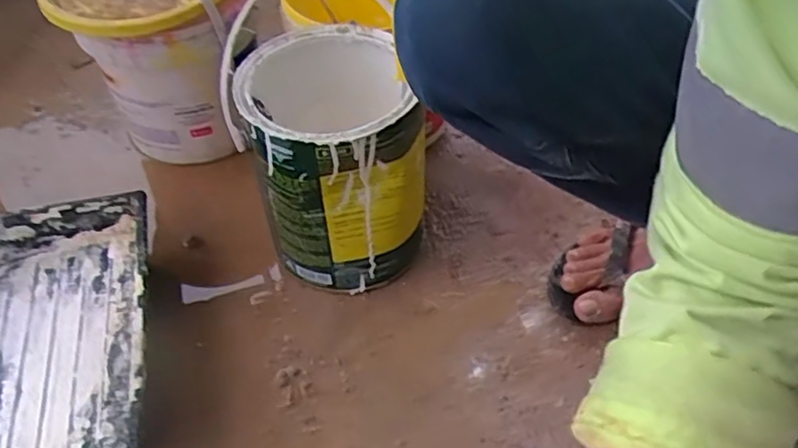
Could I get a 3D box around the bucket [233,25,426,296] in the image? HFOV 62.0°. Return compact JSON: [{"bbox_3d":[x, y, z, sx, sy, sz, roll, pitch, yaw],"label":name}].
[{"bbox_3d":[-0.065,-0.055,0.645,0.155,0.223,0.148,-11,49,-8],"label":"bucket"}]

